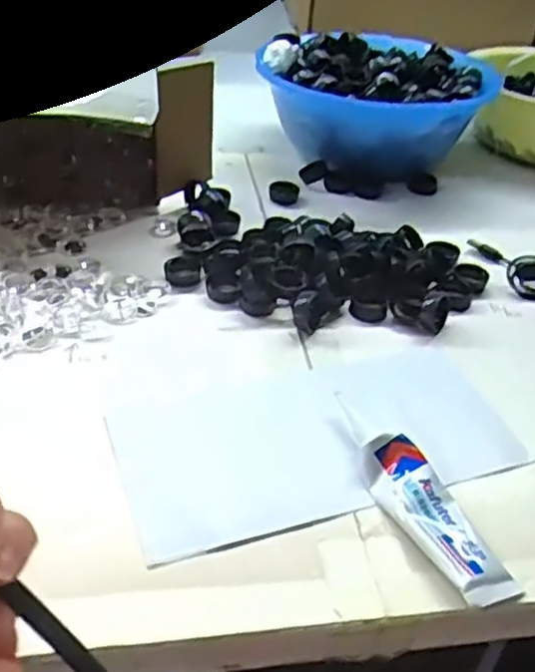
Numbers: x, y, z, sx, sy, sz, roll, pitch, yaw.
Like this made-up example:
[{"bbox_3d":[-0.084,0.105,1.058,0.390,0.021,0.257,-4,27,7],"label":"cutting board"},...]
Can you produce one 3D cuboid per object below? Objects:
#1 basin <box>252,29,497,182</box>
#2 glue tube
[{"bbox_3d":[0.117,-0.236,0.762,0.190,0.101,0.186,-25,47,-34],"label":"basin"},{"bbox_3d":[0.079,0.085,0.403,0.032,0.024,0.150,-13,41,-23],"label":"glue tube"}]

